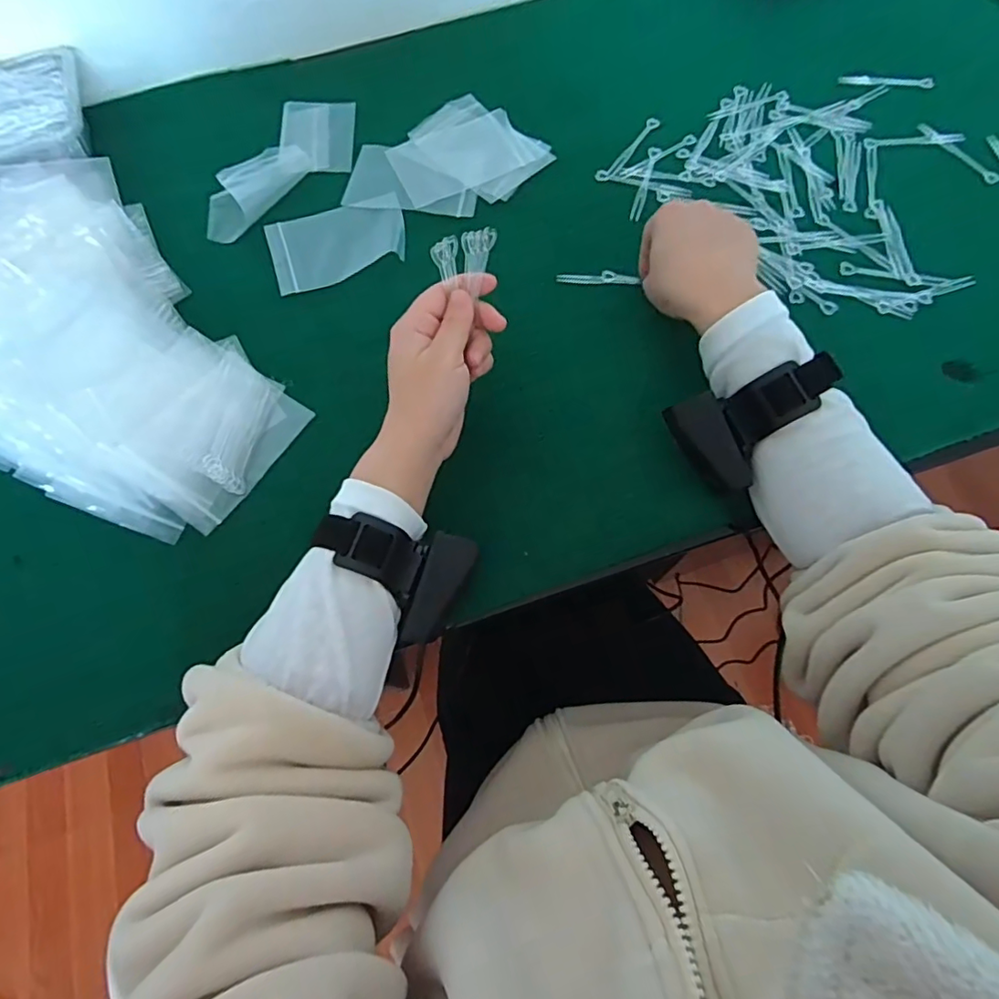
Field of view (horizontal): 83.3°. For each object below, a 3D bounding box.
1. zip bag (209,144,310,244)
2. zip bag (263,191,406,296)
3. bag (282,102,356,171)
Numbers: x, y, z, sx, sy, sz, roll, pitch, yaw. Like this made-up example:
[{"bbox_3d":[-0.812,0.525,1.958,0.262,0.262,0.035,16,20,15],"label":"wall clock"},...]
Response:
[{"bbox_3d":[-0.223,-0.282,0.503,0.051,0.016,0.120,28,73,12],"label":"zip bag"},{"bbox_3d":[-0.140,-0.226,0.492,0.118,0.005,0.080,-19,70,-5],"label":"zip bag"},{"bbox_3d":[-0.176,-0.350,0.539,0.069,0.007,0.084,1,74,-1],"label":"bag"}]

